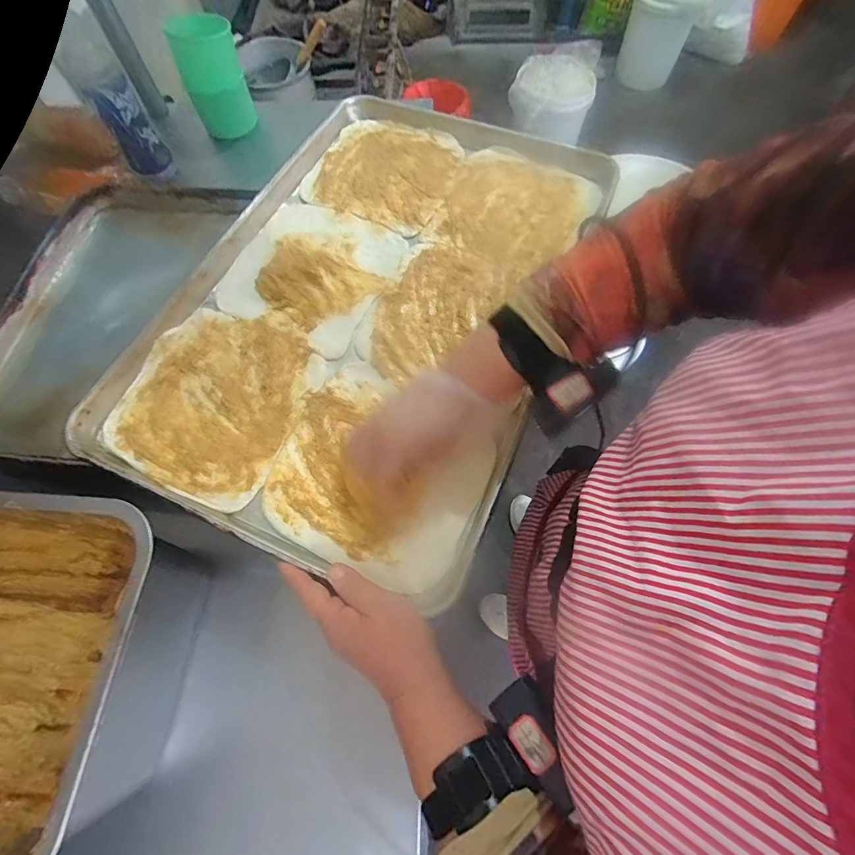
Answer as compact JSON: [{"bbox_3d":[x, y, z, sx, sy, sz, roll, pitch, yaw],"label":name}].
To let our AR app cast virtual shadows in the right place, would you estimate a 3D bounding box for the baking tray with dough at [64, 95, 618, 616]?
[{"bbox_3d":[-0.052,-0.161,0.486,0.397,0.036,0.593,21,68,11],"label":"baking tray with dough"}]

